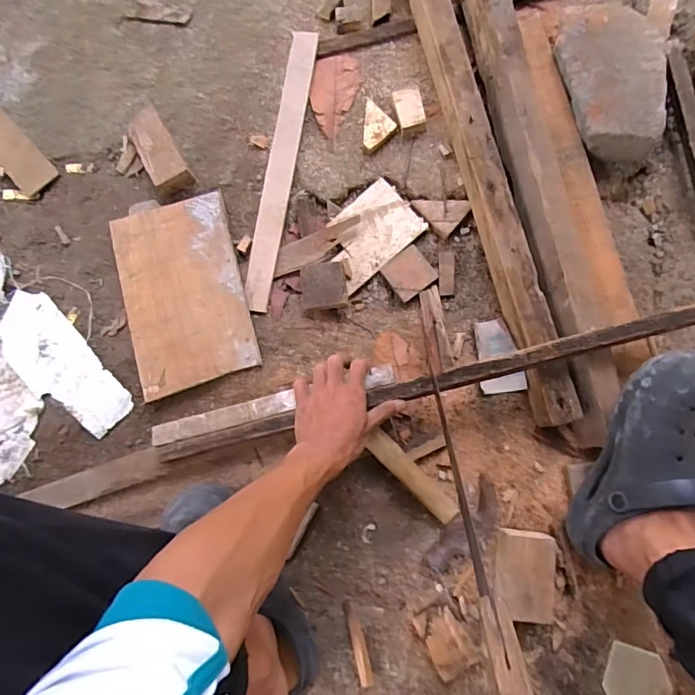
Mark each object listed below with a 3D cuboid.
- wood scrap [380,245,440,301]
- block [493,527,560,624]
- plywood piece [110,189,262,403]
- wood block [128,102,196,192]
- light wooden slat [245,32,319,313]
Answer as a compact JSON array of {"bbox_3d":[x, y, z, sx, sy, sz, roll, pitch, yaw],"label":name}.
[{"bbox_3d":[0.088,-0.105,0.699,0.061,0.012,0.060,-36,81,-2],"label":"wood scrap"},{"bbox_3d":[0.217,0.276,0.602,0.068,0.045,0.103,8,82,5],"label":"block"},{"bbox_3d":[-0.232,-0.078,0.702,0.168,0.015,0.261,-15,81,2],"label":"plywood piece"},{"bbox_3d":[-0.277,-0.286,0.725,0.053,0.043,0.128,-30,81,-1],"label":"wood block"},{"bbox_3d":[-0.098,-0.265,0.728,0.042,0.013,0.427,9,82,5],"label":"light wooden slat"}]

